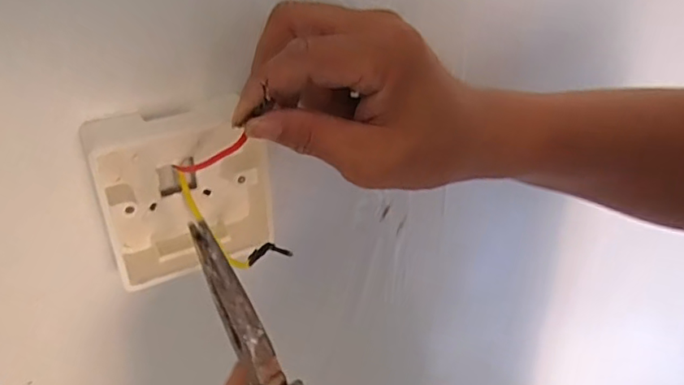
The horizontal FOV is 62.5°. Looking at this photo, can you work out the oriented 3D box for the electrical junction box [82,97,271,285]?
[{"bbox_3d":[-0.085,-0.002,0.313,0.091,0.094,0.039,-22,38,-30],"label":"electrical junction box"}]

